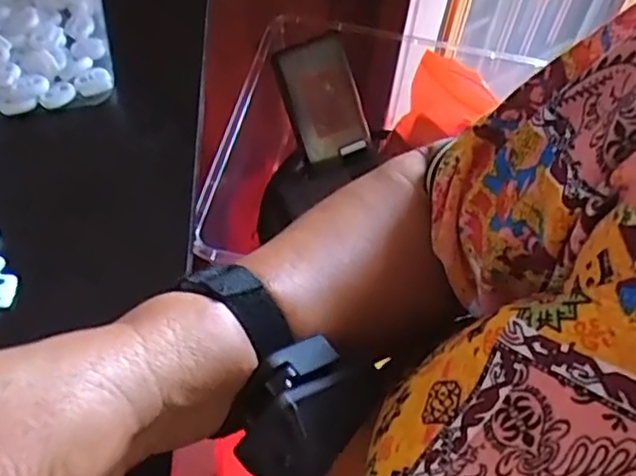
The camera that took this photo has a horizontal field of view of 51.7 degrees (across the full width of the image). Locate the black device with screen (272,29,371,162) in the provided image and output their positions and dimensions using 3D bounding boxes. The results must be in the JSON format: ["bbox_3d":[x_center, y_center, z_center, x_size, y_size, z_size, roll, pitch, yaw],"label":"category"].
[{"bbox_3d":[0.006,-0.144,0.686,0.078,0.128,0.015,-22,28,-4],"label":"black device with screen"}]

